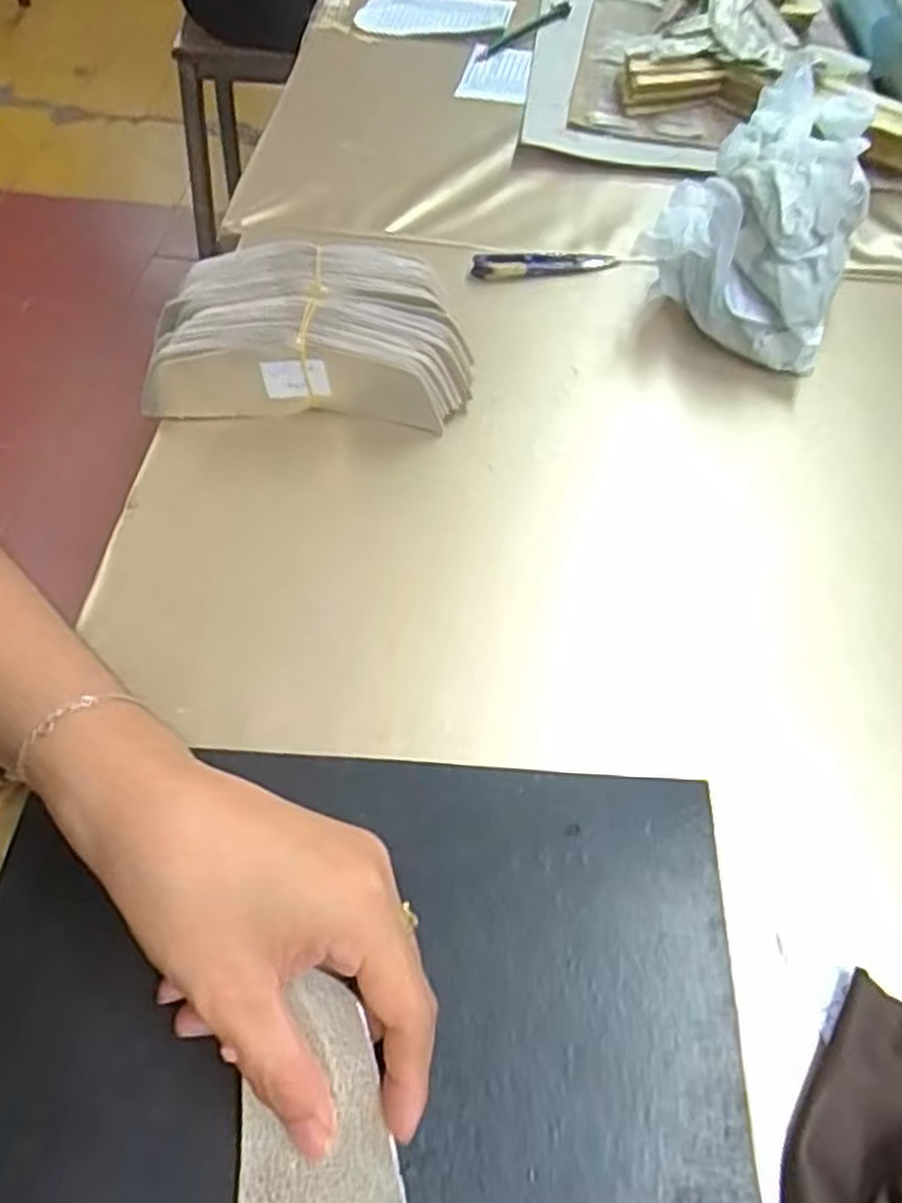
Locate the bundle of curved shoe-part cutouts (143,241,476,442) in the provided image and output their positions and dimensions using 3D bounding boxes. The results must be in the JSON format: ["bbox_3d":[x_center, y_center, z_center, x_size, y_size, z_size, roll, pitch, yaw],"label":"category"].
[{"bbox_3d":[-0.080,-0.155,0.457,0.183,0.054,0.101,2,56,-2],"label":"bundle of curved shoe-part cutouts"}]

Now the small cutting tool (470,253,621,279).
[{"bbox_3d":[0.066,-0.232,0.540,0.100,0.012,0.021,-11,57,-10],"label":"small cutting tool"}]

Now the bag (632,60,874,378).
[{"bbox_3d":[0.202,-0.245,0.501,0.118,0.102,0.171,24,58,13],"label":"bag"}]

